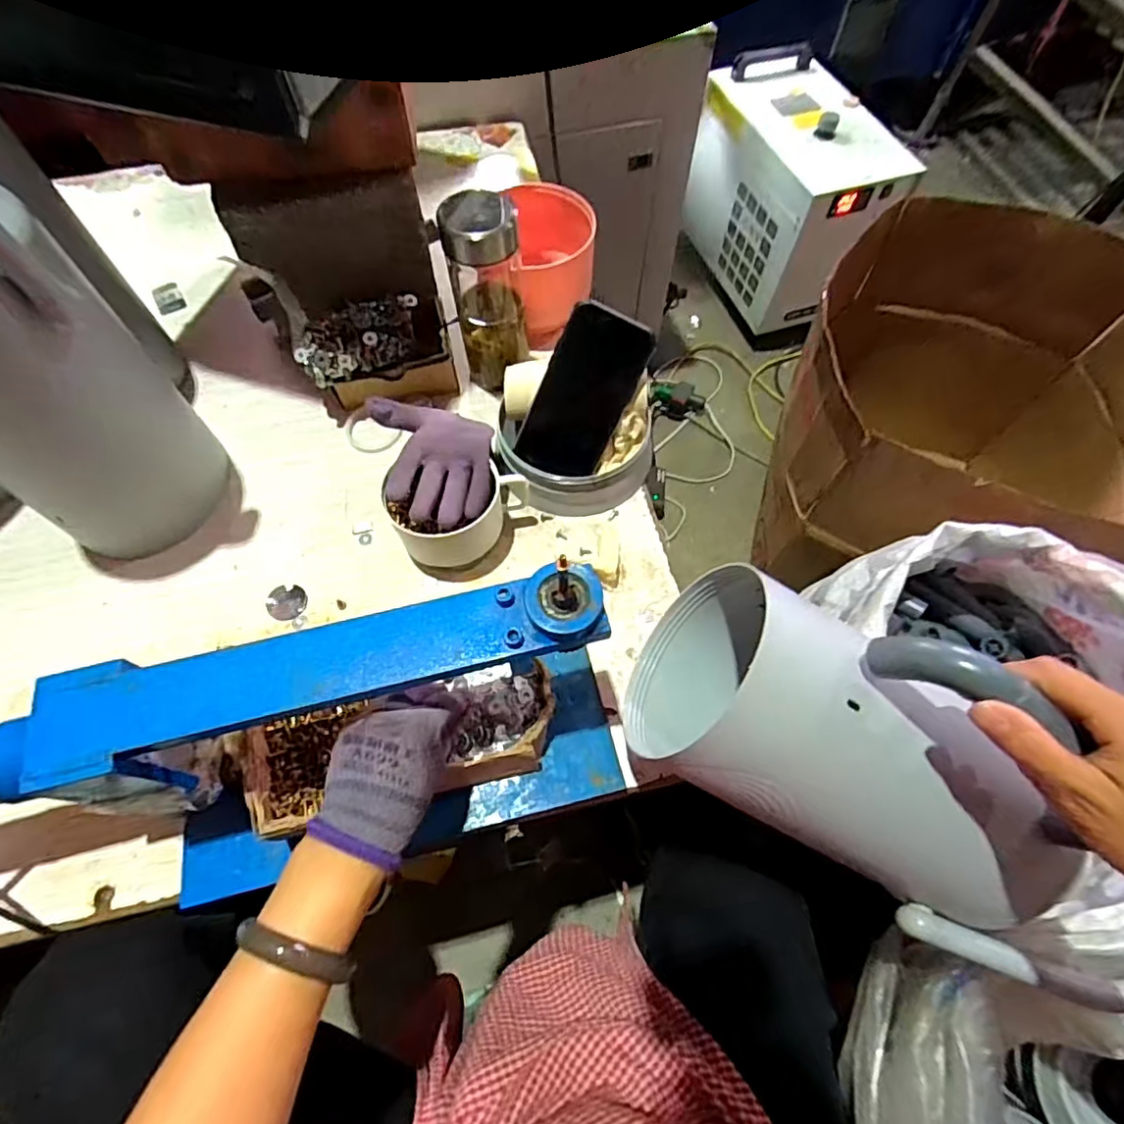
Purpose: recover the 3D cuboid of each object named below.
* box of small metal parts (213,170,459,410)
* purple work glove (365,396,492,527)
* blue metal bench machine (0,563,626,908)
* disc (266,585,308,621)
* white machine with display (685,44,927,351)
[{"bbox_3d":[-0.220,-0.271,0.624,0.183,0.179,0.129,-16,65,-8],"label":"box of small metal parts"},{"bbox_3d":[-0.115,-0.096,0.553,0.104,0.048,0.128,-12,65,-6],"label":"purple work glove"},{"bbox_3d":[-0.205,0.144,0.406,0.496,0.178,0.129,-12,65,-6],"label":"blue metal bench machine"},{"bbox_3d":[-0.267,0.039,0.571,0.035,0.004,0.040,-33,69,-15],"label":"disc"},{"bbox_3d":[0.581,-0.924,1.559,0.284,0.451,0.515,-22,66,-10],"label":"white machine with display"}]

